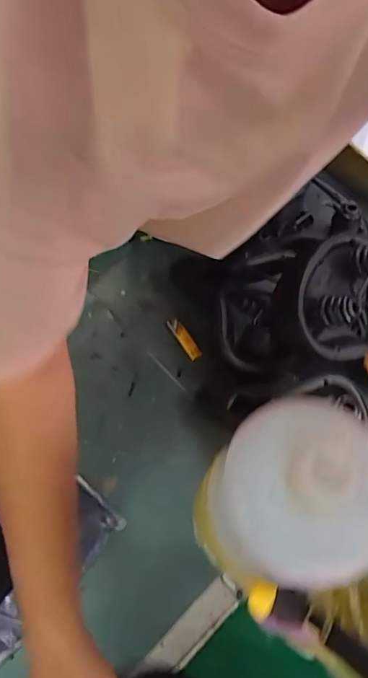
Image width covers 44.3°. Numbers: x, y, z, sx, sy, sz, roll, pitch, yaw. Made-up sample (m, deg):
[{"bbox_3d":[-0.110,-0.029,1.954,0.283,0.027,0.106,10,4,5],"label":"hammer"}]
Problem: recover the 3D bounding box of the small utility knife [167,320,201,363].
[{"bbox_3d":[0.000,-0.001,0.763,0.024,0.004,0.081,-36,74,-4],"label":"small utility knife"}]

